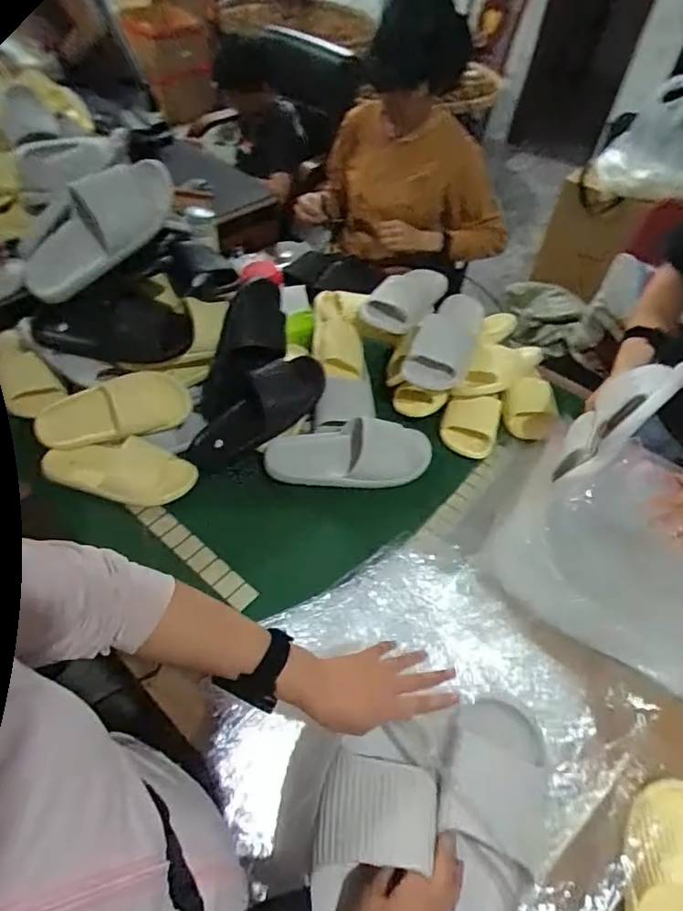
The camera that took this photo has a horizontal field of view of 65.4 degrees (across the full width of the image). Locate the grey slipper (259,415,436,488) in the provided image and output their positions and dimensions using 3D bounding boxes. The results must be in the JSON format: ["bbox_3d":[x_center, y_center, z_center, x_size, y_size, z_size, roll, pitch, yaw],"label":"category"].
[{"bbox_3d":[0.014,-0.003,0.921,0.287,0.069,0.118,0,67,-3],"label":"grey slipper"}]

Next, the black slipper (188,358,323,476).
[{"bbox_3d":[-0.150,-0.075,0.941,0.281,0.069,0.109,-40,60,-2],"label":"black slipper"}]

